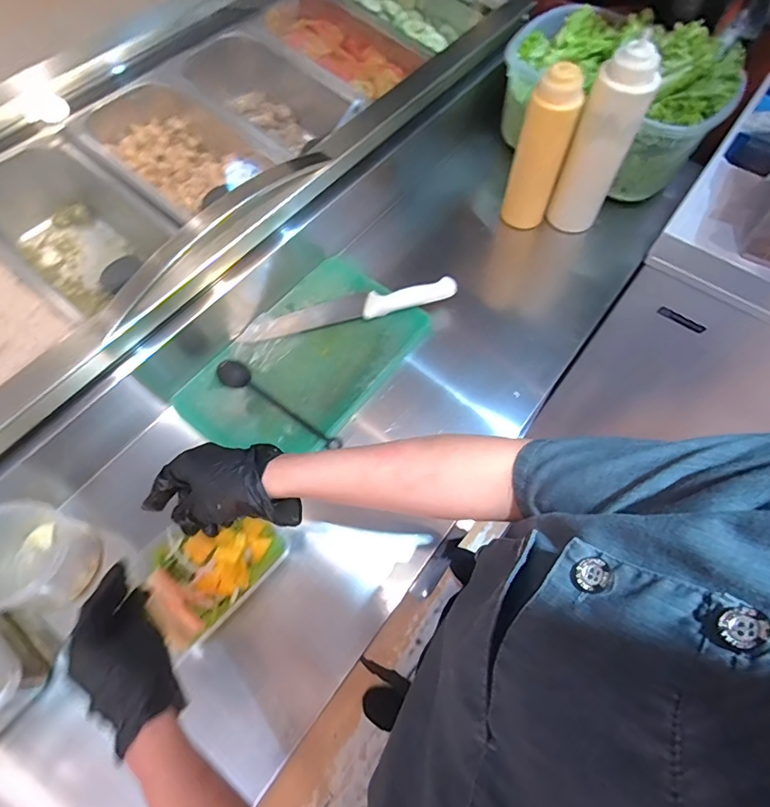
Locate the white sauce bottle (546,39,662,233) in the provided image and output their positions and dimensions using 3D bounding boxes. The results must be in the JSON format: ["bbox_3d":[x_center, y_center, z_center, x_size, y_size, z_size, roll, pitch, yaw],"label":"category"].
[{"bbox_3d":[0.304,-0.360,0.658,0.074,0.243,0.064,29,67,13],"label":"white sauce bottle"}]

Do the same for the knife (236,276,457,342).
[{"bbox_3d":[-0.050,-0.137,0.648,0.300,0.026,0.038,-12,64,-6],"label":"knife"}]

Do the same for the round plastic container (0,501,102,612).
[{"bbox_3d":[-0.381,0.161,0.488,0.106,0.093,0.102,0,63,0],"label":"round plastic container"}]

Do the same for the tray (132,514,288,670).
[{"bbox_3d":[-0.187,0.166,0.481,0.107,0.037,0.141,41,70,18],"label":"tray"}]

